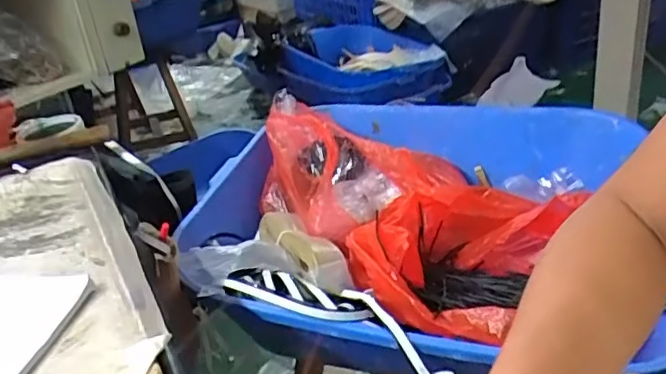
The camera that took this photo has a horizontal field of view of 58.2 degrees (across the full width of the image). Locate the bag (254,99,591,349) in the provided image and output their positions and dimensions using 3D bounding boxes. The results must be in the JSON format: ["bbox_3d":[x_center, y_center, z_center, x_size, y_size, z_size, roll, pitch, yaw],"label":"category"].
[{"bbox_3d":[0.102,0.029,0.829,0.308,0.170,0.489,-20,31,-24],"label":"bag"}]

